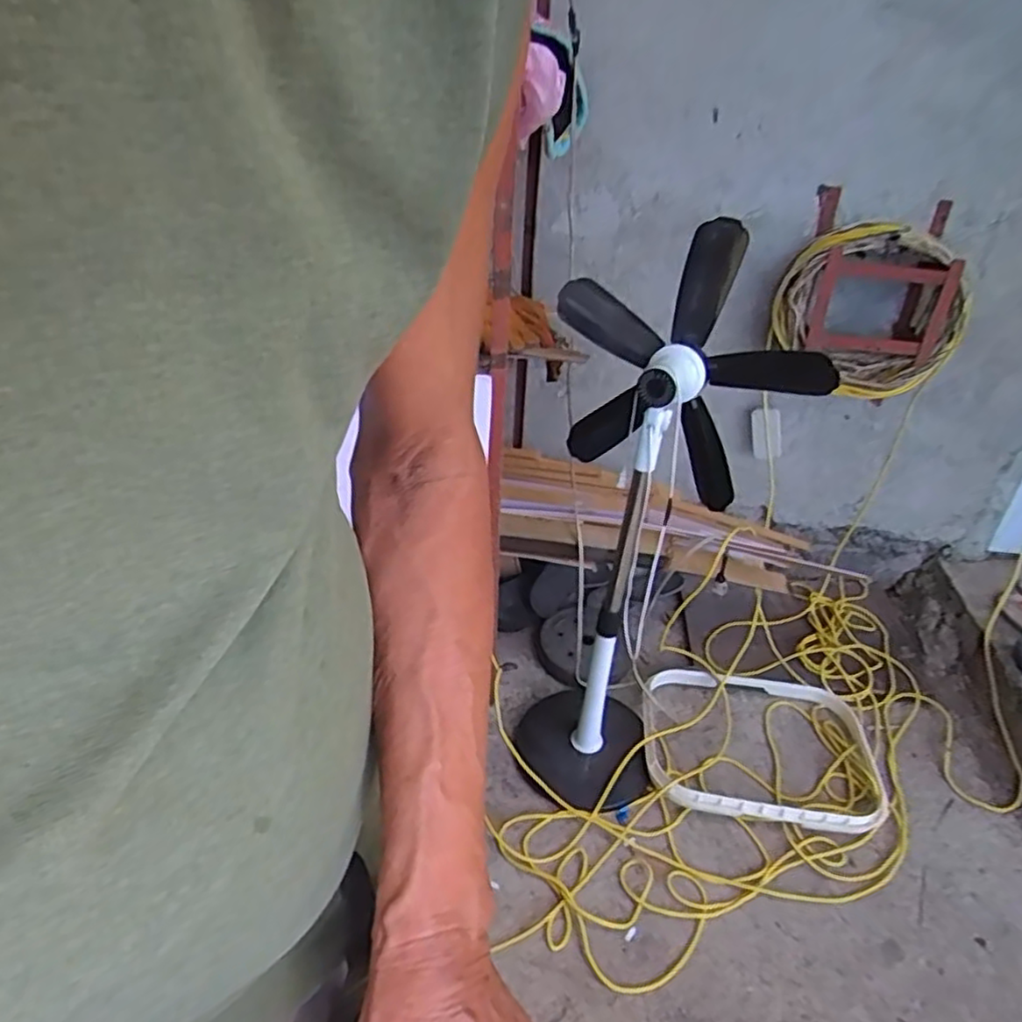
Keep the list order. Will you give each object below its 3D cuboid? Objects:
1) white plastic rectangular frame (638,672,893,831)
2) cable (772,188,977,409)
[{"bbox_3d":[0.499,0.465,1.394,0.466,0.052,0.344,7,33,5],"label":"white plastic rectangular frame"},{"bbox_3d":[0.651,-0.392,1.288,0.293,0.313,0.273,8,33,7],"label":"cable"}]

